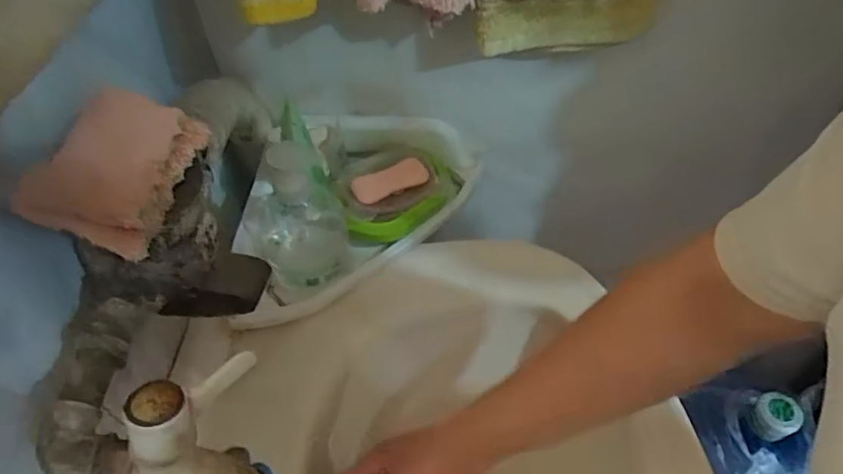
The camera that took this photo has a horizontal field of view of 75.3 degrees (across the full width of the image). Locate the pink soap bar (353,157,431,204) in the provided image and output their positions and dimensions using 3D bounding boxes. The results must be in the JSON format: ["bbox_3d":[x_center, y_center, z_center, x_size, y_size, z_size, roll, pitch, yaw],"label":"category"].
[{"bbox_3d":[-0.034,-0.060,0.585,0.080,0.012,0.032,-21,51,-15],"label":"pink soap bar"}]

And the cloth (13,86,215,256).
[{"bbox_3d":[-0.174,-0.044,0.319,0.067,0.025,0.097,24,53,-13],"label":"cloth"}]

